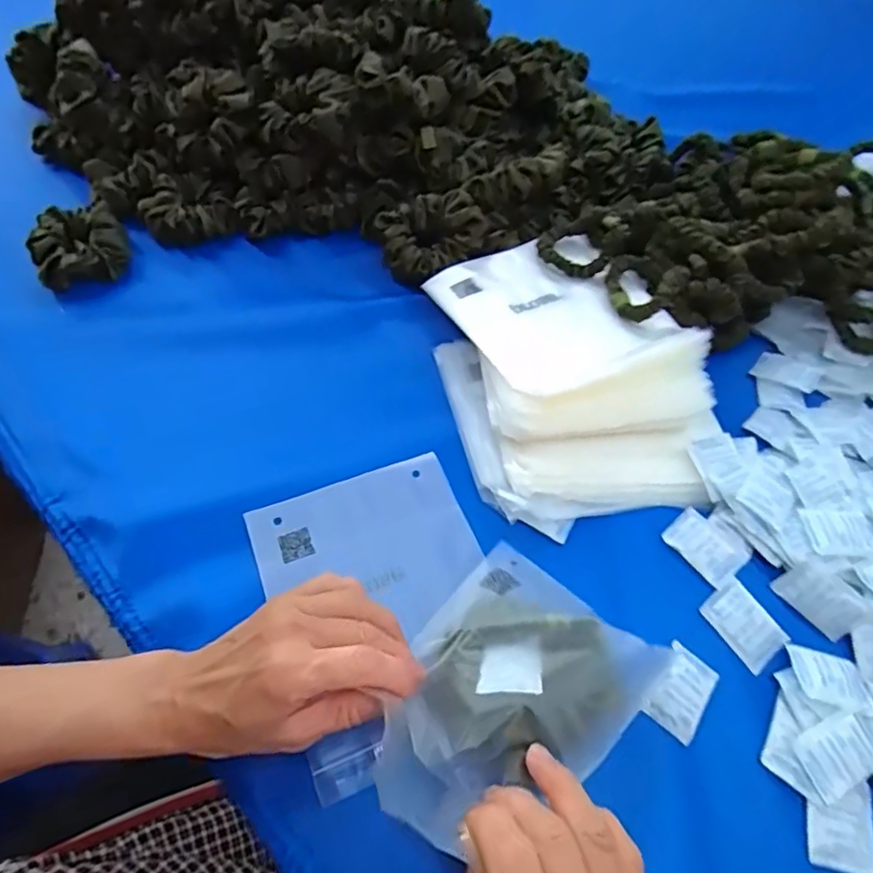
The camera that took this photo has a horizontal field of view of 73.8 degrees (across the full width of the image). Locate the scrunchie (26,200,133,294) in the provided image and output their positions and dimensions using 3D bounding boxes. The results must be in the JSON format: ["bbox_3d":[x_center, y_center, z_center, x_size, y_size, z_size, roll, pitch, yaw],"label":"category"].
[{"bbox_3d":[-0.322,-0.174,0.527,0.077,0.045,0.078,-20,58,-11],"label":"scrunchie"}]

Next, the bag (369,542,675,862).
[{"bbox_3d":[0.040,0.131,0.309,0.116,0.051,0.134,38,66,24],"label":"bag"}]

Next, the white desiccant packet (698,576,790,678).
[{"bbox_3d":[0.187,0.114,0.353,0.034,0.011,0.045,-34,61,-18],"label":"white desiccant packet"}]

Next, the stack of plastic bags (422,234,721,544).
[{"bbox_3d":[0.095,-0.062,0.444,0.188,0.046,0.255,-13,57,-6],"label":"stack of plastic bags"}]

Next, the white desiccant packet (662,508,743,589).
[{"bbox_3d":[0.173,0.072,0.377,0.031,0.006,0.048,-35,61,-18],"label":"white desiccant packet"}]

